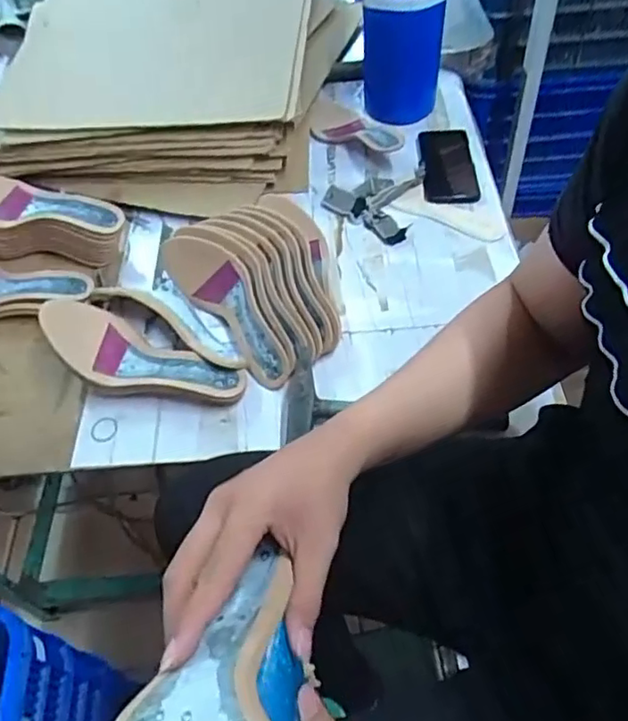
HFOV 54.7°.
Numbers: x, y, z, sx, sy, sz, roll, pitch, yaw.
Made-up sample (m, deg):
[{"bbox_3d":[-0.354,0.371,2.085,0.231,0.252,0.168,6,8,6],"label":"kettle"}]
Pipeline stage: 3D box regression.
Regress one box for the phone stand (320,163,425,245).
[{"bbox_3d":[0.083,-0.235,0.888,0.131,0.009,0.155,9,55,12],"label":"phone stand"}]

